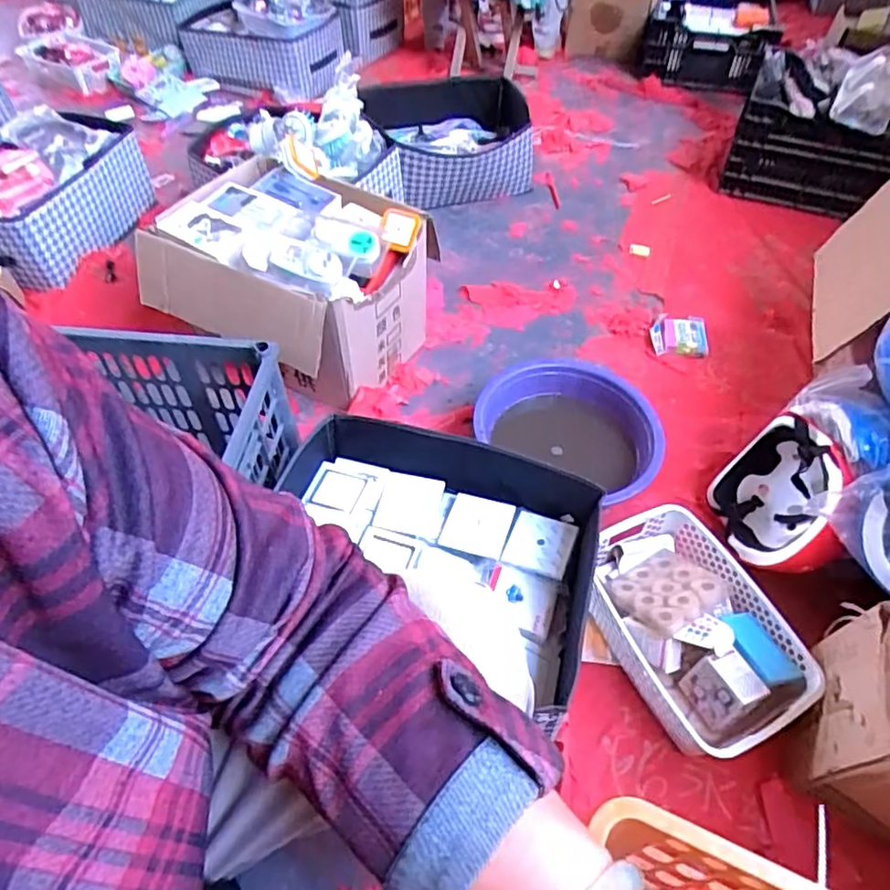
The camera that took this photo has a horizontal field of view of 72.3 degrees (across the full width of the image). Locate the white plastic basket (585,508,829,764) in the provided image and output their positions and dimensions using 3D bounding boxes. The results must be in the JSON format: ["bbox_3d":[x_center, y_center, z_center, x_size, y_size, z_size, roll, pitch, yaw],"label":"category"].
[{"bbox_3d":[0.322,0.241,0.810,0.208,0.099,0.293,-19,54,-15],"label":"white plastic basket"}]

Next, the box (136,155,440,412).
[{"bbox_3d":[-0.277,-0.297,1.113,0.427,0.263,0.354,21,54,16],"label":"box"}]

